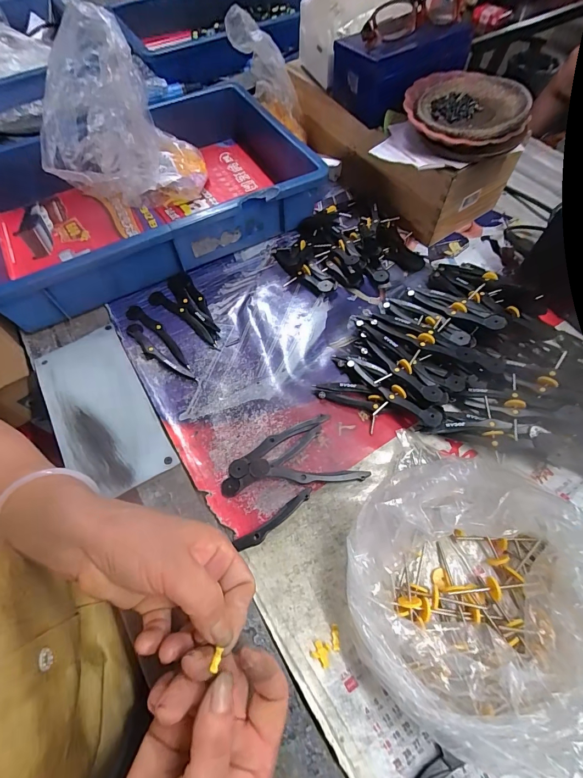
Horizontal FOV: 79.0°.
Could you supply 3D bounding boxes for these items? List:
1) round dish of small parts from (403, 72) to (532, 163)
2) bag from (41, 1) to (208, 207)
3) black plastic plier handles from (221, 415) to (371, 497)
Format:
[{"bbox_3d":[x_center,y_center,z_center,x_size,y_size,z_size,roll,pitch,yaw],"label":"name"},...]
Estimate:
[{"bbox_3d":[0.194,-0.313,0.403,0.129,0.034,0.127,8,63,7],"label":"round dish of small parts"},{"bbox_3d":[-0.238,-0.363,0.479,0.201,0.175,0.132,-8,62,-3],"label":"bag"},{"bbox_3d":[0.000,0.062,0.346,0.133,0.011,0.066,-6,62,-2],"label":"black plastic plier handles"}]

